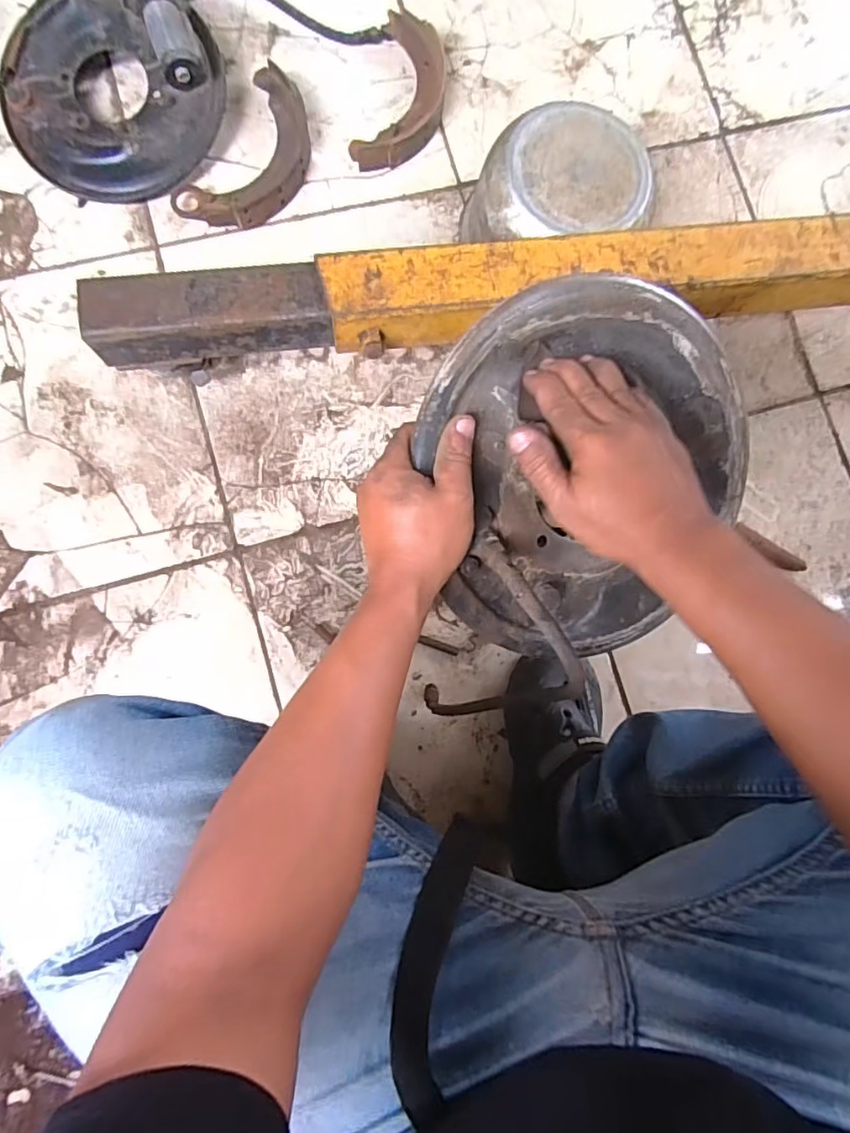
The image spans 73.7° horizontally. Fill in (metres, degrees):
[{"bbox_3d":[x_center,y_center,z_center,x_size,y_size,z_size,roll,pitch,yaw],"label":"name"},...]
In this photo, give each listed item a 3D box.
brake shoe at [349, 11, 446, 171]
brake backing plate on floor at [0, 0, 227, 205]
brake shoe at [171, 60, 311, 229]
[{"bbox_3d":[-0.023,-0.621,0.747,0.096,0.034,0.217,15,85,-4],"label":"brake shoe"},{"bbox_3d":[-0.382,-0.580,0.679,0.241,0.086,0.235,0,86,-5],"label":"brake backing plate on floor"},{"bbox_3d":[-0.214,-0.514,0.719,0.117,0.035,0.218,31,84,-3],"label":"brake shoe"}]

